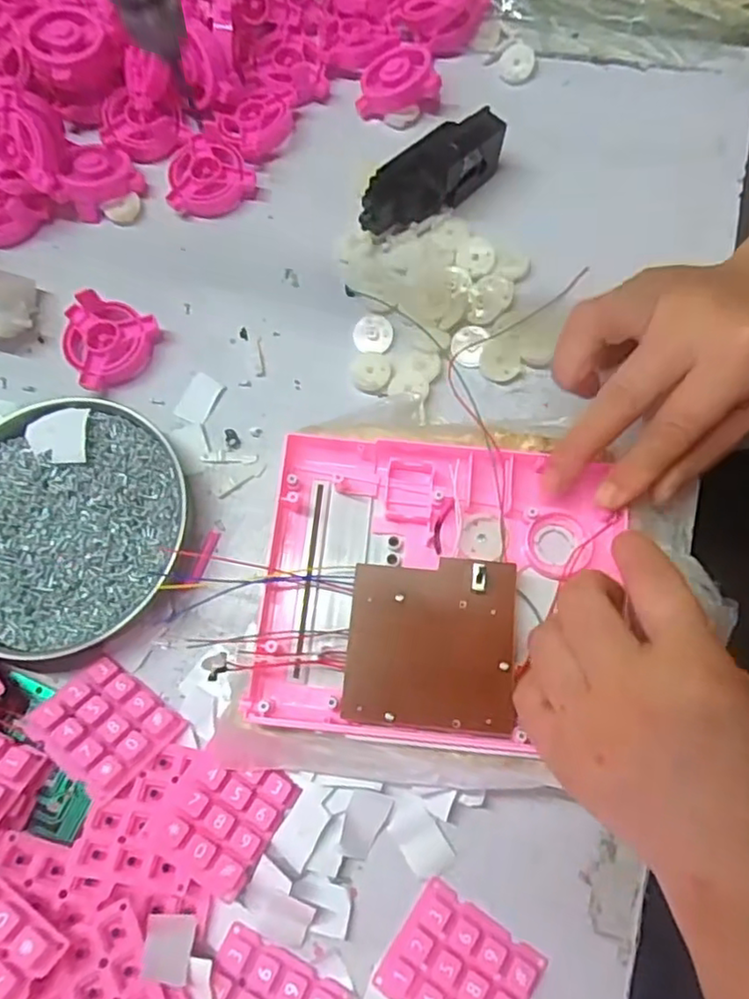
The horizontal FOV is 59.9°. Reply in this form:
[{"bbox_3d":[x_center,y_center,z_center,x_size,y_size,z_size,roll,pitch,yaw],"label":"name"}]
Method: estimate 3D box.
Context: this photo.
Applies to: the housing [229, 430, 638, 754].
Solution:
[{"bbox_3d":[0.027,0.039,0.296,0.151,0.017,0.133,7,74,3],"label":"housing"}]

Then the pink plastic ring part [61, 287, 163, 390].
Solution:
[{"bbox_3d":[-0.154,-0.095,0.379,0.052,0.021,0.050,-1,73,3],"label":"pink plastic ring part"}]

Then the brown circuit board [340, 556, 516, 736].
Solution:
[{"bbox_3d":[0.025,0.062,0.286,0.072,0.004,0.072,5,74,2],"label":"brown circuit board"}]

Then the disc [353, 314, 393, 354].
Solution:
[{"bbox_3d":[-0.001,-0.096,0.375,0.023,0.006,0.023,-1,73,3],"label":"disc"}]

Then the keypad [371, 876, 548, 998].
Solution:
[{"bbox_3d":[0.037,0.205,0.281,0.059,0.010,0.049,32,77,12],"label":"keypad"}]

